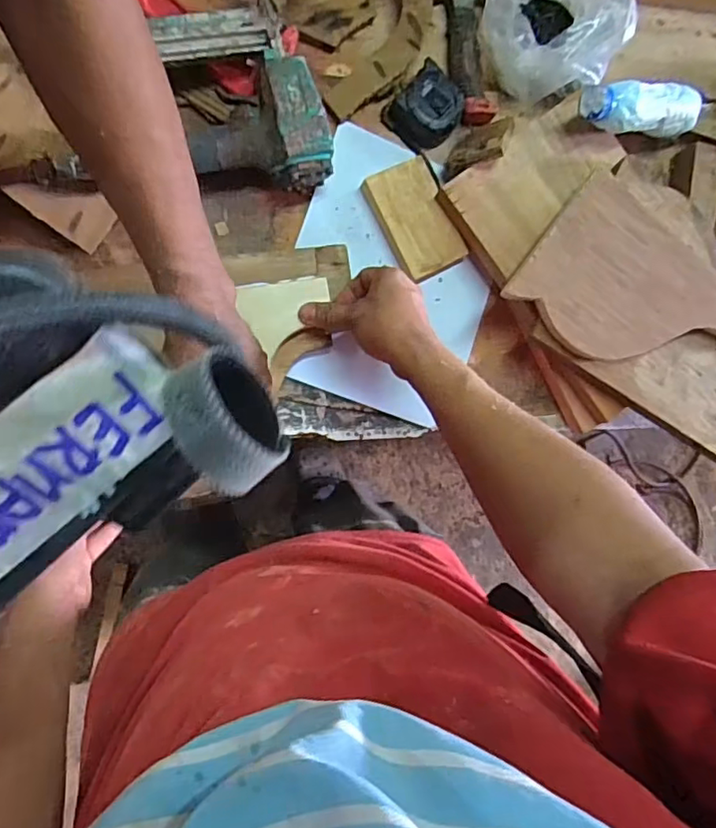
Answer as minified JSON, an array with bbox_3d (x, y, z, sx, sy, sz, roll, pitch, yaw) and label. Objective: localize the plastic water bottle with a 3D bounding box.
[{"bbox_3d":[0.310,-0.329,0.643,0.180,0.039,0.046,-14,87,-30],"label":"plastic water bottle"}]

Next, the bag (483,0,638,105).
[{"bbox_3d":[0.201,-0.416,0.633,0.122,0.081,0.135,-31,90,-9],"label":"bag"}]

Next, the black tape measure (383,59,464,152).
[{"bbox_3d":[0.074,-0.327,0.644,0.073,0.039,0.066,-44,92,-9],"label":"black tape measure"}]

